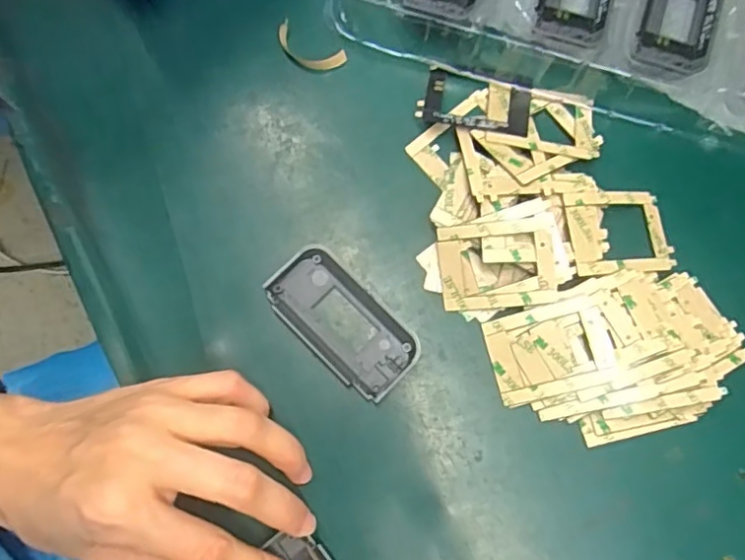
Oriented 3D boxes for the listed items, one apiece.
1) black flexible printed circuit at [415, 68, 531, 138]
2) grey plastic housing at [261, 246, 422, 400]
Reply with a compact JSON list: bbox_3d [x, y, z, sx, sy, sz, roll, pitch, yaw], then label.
[{"bbox_3d":[0.051,-0.090,0.306,0.054,0.009,0.038,9,79,3],"label":"black flexible printed circuit"},{"bbox_3d":[-0.014,0.020,0.288,0.075,0.008,0.039,44,83,9],"label":"grey plastic housing"}]

